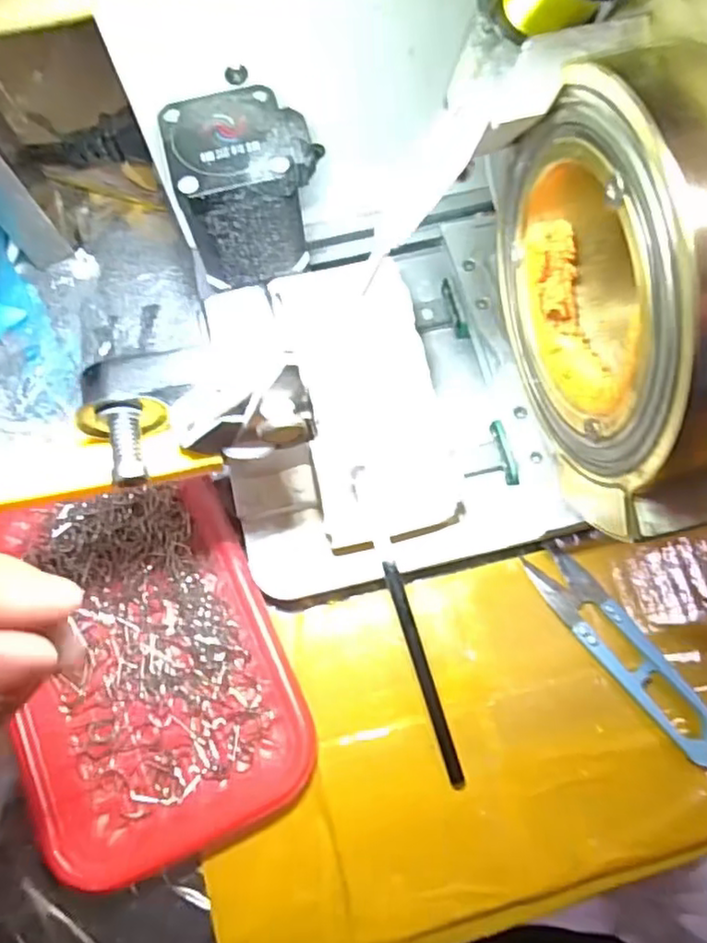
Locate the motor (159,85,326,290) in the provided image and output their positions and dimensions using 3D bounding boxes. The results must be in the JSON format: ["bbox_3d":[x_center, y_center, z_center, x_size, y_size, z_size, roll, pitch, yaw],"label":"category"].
[{"bbox_3d":[-0.039,-0.106,0.241,0.048,0.051,0.043,-14,74,-4],"label":"motor"}]

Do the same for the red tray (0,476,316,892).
[{"bbox_3d":[-0.086,0.072,0.260,0.103,0.017,0.157,-21,75,-6],"label":"red tray"}]

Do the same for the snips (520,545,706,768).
[{"bbox_3d":[0.112,0.073,0.261,0.021,0.010,0.101,-38,77,-10],"label":"snips"}]

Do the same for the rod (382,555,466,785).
[{"bbox_3d":[0.028,0.079,0.248,0.006,0.004,0.092,-17,91,-6],"label":"rod"}]

